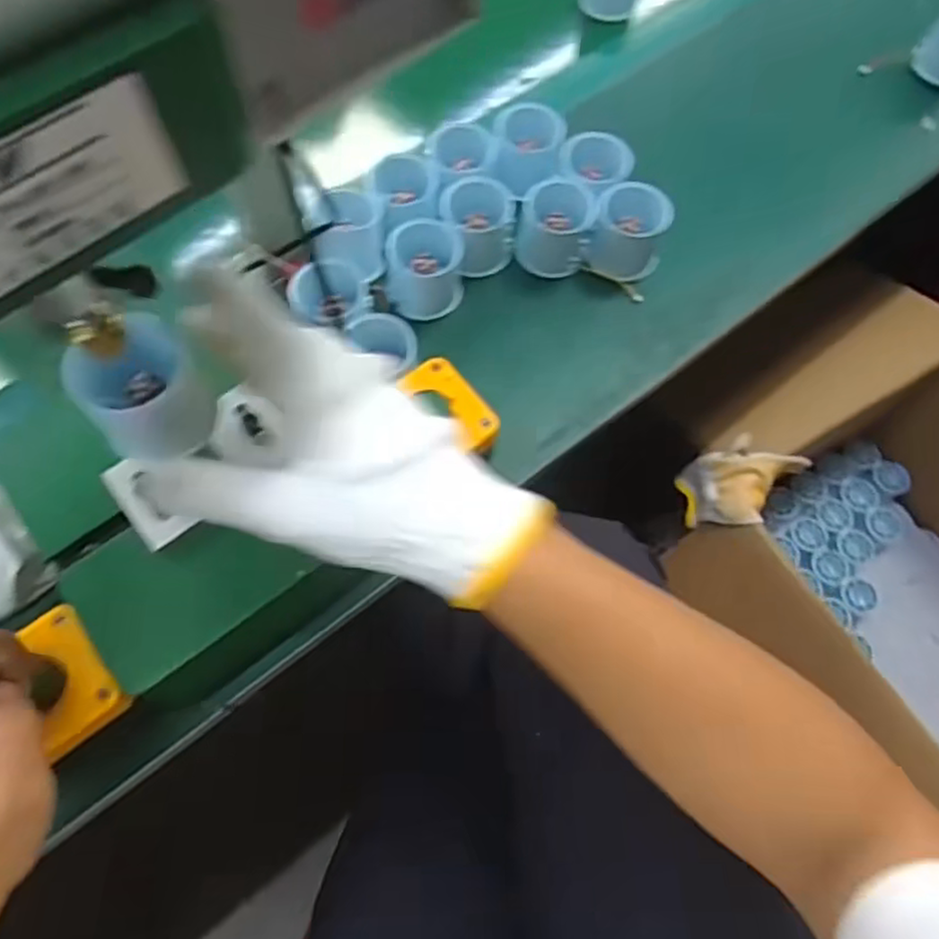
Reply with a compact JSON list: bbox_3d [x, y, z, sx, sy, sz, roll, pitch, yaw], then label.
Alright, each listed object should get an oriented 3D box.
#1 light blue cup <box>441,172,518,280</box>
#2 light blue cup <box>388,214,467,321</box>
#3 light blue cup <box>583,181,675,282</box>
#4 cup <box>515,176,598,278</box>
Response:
[{"bbox_3d":[0.007,-0.183,0.550,0.053,0.058,0.058,0,67,-1],"label":"light blue cup"},{"bbox_3d":[-0.033,-0.148,0.524,0.055,0.054,0.053,0,67,-1],"label":"light blue cup"},{"bbox_3d":[0.123,-0.183,0.551,0.058,0.063,0.051,18,68,7],"label":"light blue cup"},{"bbox_3d":[0.067,-0.188,0.550,0.053,0.056,0.057,0,67,-1],"label":"cup"}]

